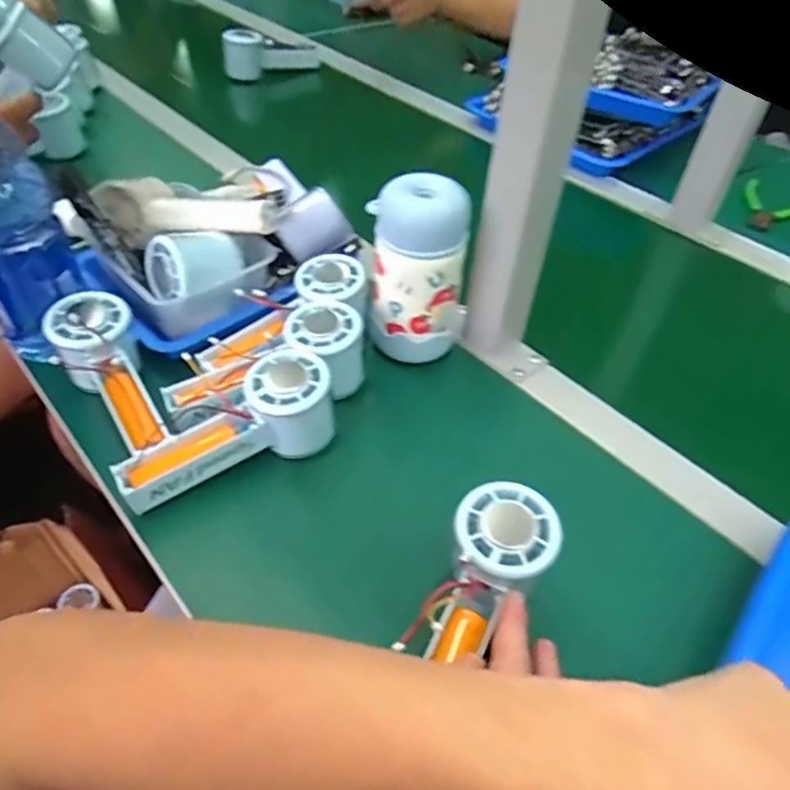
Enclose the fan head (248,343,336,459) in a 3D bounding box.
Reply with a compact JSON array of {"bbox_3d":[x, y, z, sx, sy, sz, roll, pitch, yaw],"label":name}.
[{"bbox_3d":[-0.073,0.008,0.421,0.055,0.053,0.059,-14,49,-15],"label":"fan head"}]

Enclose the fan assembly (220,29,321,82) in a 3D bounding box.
[{"bbox_3d":[-0.202,-0.552,0.986,0.150,0.060,0.063,-3,47,-5],"label":"fan assembly"}]

